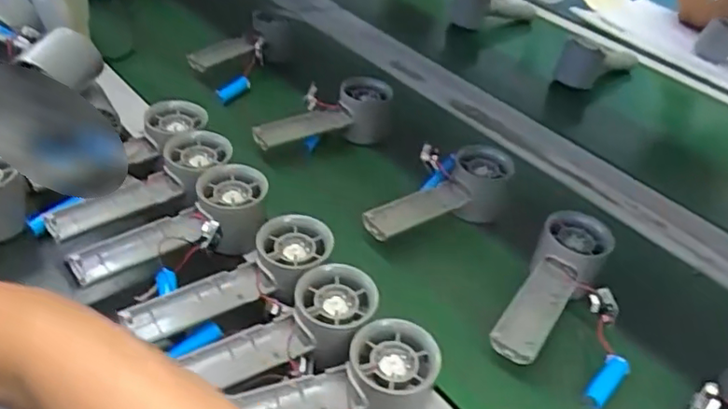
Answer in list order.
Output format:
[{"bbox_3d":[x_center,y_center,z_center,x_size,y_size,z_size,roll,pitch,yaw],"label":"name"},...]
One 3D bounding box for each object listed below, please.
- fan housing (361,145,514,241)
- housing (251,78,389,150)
[{"bbox_3d":[0.079,-0.002,0.574,0.167,0.058,0.053,-23,46,-35],"label":"fan housing"},{"bbox_3d":[-0.049,-0.091,0.665,0.156,0.063,0.064,-11,40,-25],"label":"housing"}]

